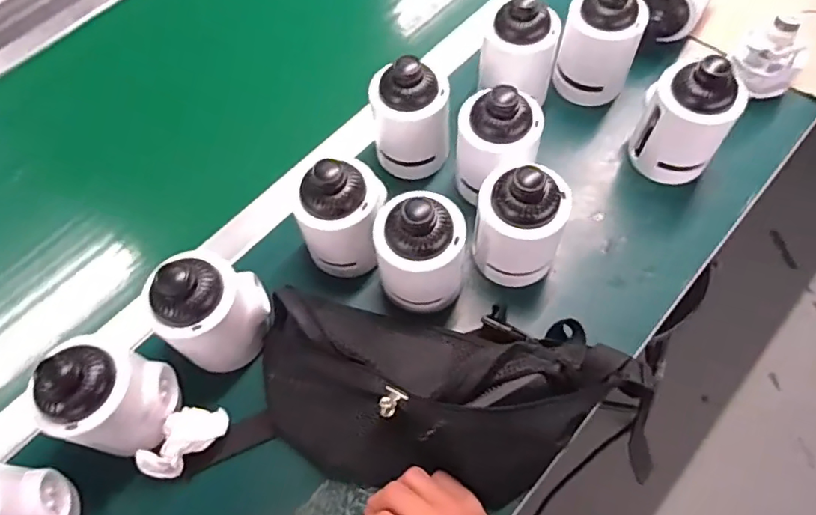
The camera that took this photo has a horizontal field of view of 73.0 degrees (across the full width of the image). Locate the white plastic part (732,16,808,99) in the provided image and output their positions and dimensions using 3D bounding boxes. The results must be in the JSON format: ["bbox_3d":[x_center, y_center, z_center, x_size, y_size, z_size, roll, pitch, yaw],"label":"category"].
[{"bbox_3d":[0.384,-0.213,0.581,0.065,0.079,0.048,31,69,18],"label":"white plastic part"}]

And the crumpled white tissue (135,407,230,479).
[{"bbox_3d":[-0.186,0.149,0.455,0.072,0.030,0.039,-37,67,-14],"label":"crumpled white tissue"}]

